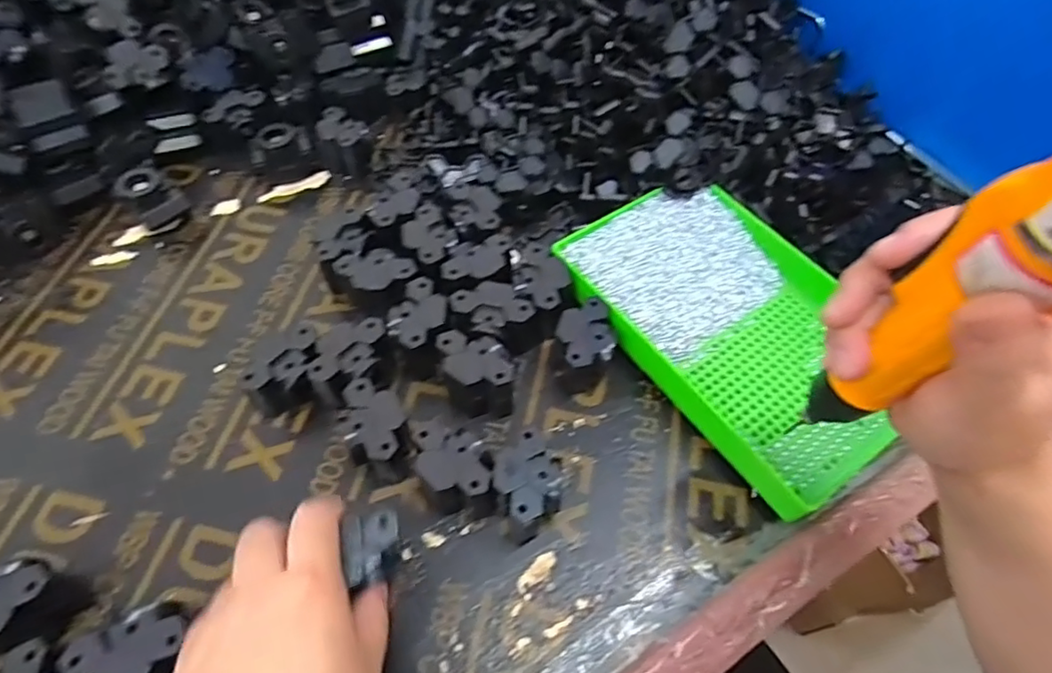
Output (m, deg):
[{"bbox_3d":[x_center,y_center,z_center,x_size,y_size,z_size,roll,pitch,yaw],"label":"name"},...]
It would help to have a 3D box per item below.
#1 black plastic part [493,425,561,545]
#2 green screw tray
[{"bbox_3d":[0.001,0.090,0.355,0.037,0.042,0.057,0,57,-1],"label":"black plastic part"},{"bbox_3d":[0.146,-0.012,0.418,0.153,0.030,0.242,-33,63,-20],"label":"green screw tray"}]

